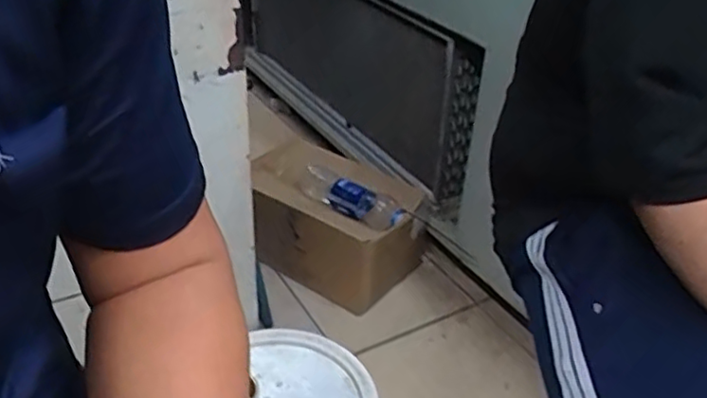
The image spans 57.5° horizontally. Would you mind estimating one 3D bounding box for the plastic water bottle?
[{"bbox_3d":[-0.014,0.001,1.677,0.329,0.075,0.077,29,41,34],"label":"plastic water bottle"}]

